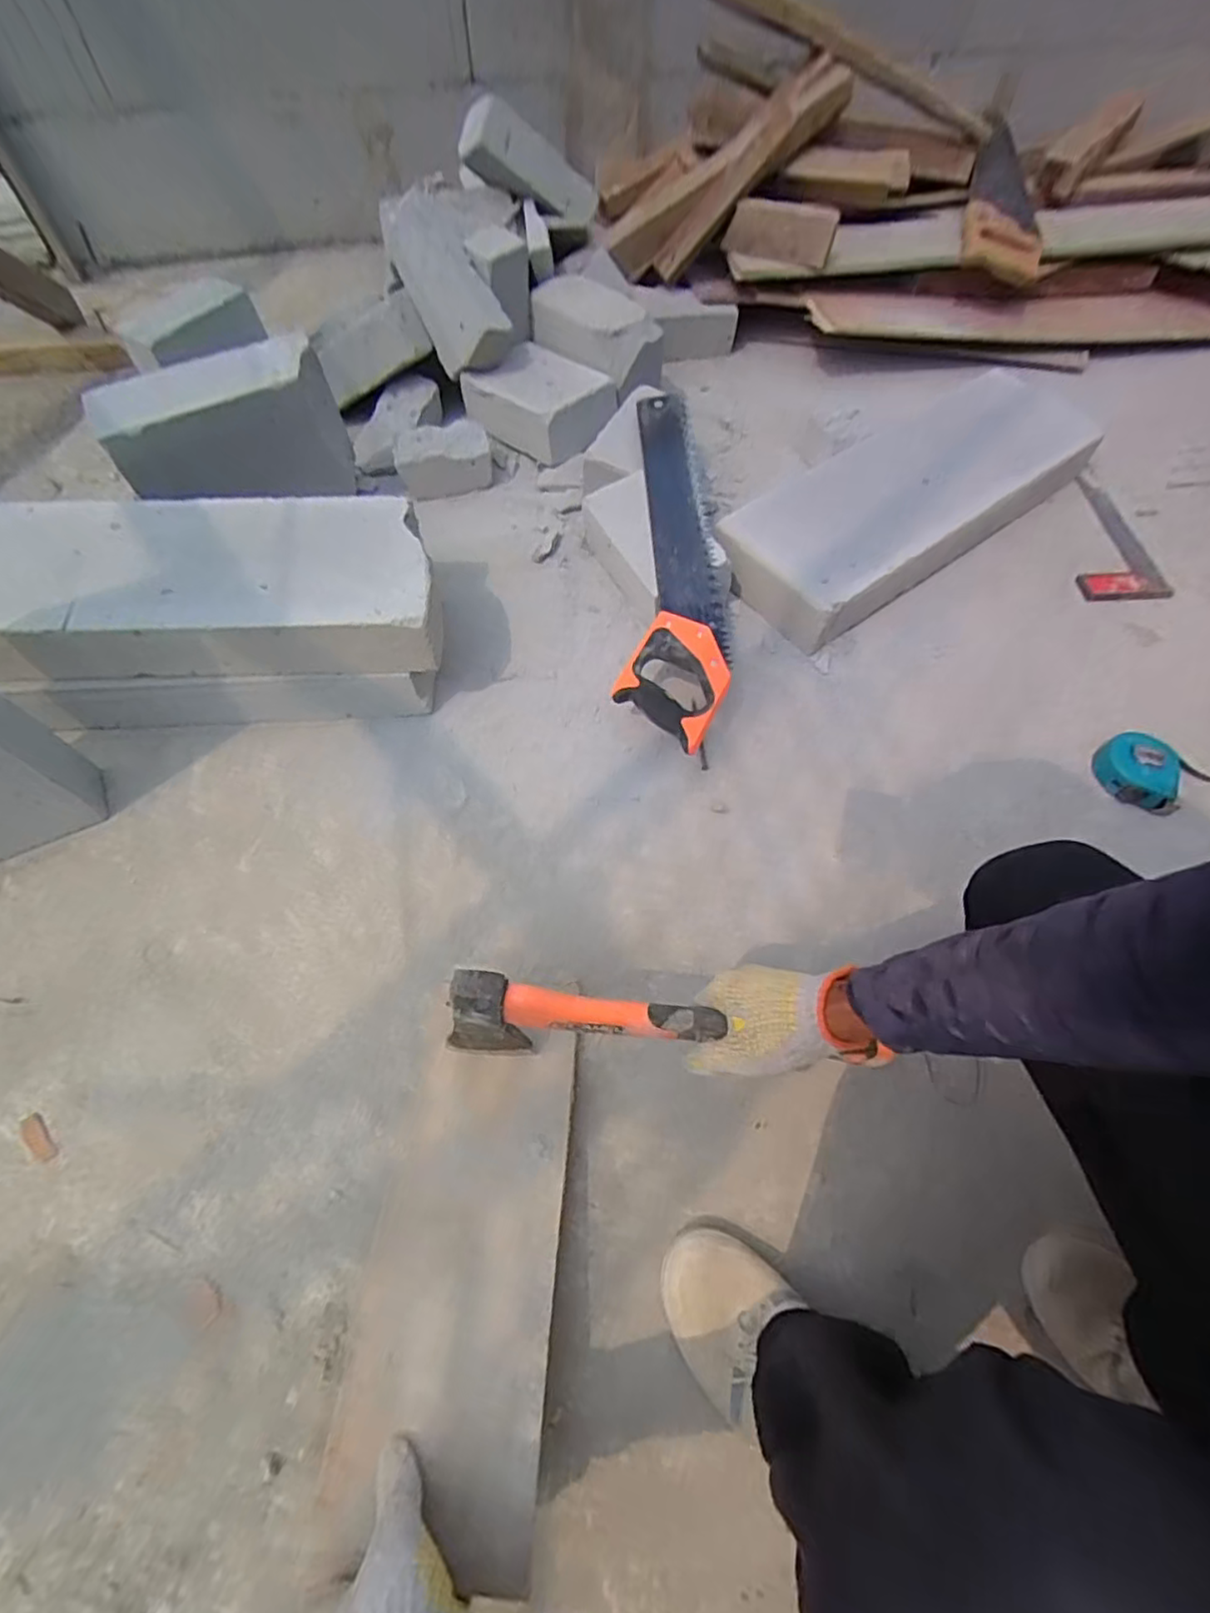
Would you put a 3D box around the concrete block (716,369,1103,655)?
[{"bbox_3d":[0.425,-0.435,0.887,0.576,0.076,0.218,-34,68,-17],"label":"concrete block"}]

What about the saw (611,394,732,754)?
[{"bbox_3d":[0.089,-0.319,0.803,0.115,0.033,0.551,4,62,2],"label":"saw"}]

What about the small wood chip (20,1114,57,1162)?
[{"bbox_3d":[-0.499,0.291,0.573,0.046,0.004,0.018,41,69,19],"label":"small wood chip"}]

